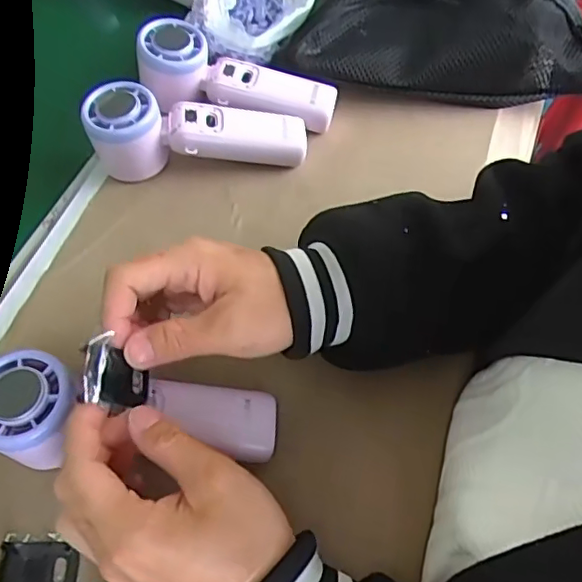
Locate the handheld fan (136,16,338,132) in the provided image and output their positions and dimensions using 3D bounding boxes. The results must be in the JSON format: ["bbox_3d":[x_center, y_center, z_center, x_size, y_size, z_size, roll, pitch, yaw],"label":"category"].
[{"bbox_3d":[-0.045,-0.168,0.480,0.161,0.054,0.066,15,60,6],"label":"handheld fan"}]

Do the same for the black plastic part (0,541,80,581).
[{"bbox_3d":[-0.138,0.153,0.320,0.038,0.010,0.029,-2,59,-4],"label":"black plastic part"}]

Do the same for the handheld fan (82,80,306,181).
[{"bbox_3d":[-0.071,-0.127,0.455,0.165,0.050,0.055,-5,60,-6],"label":"handheld fan"}]

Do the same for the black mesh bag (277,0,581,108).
[{"bbox_3d":[0.146,-0.223,0.507,0.283,0.095,0.105,7,59,1],"label":"black mesh bag"}]

